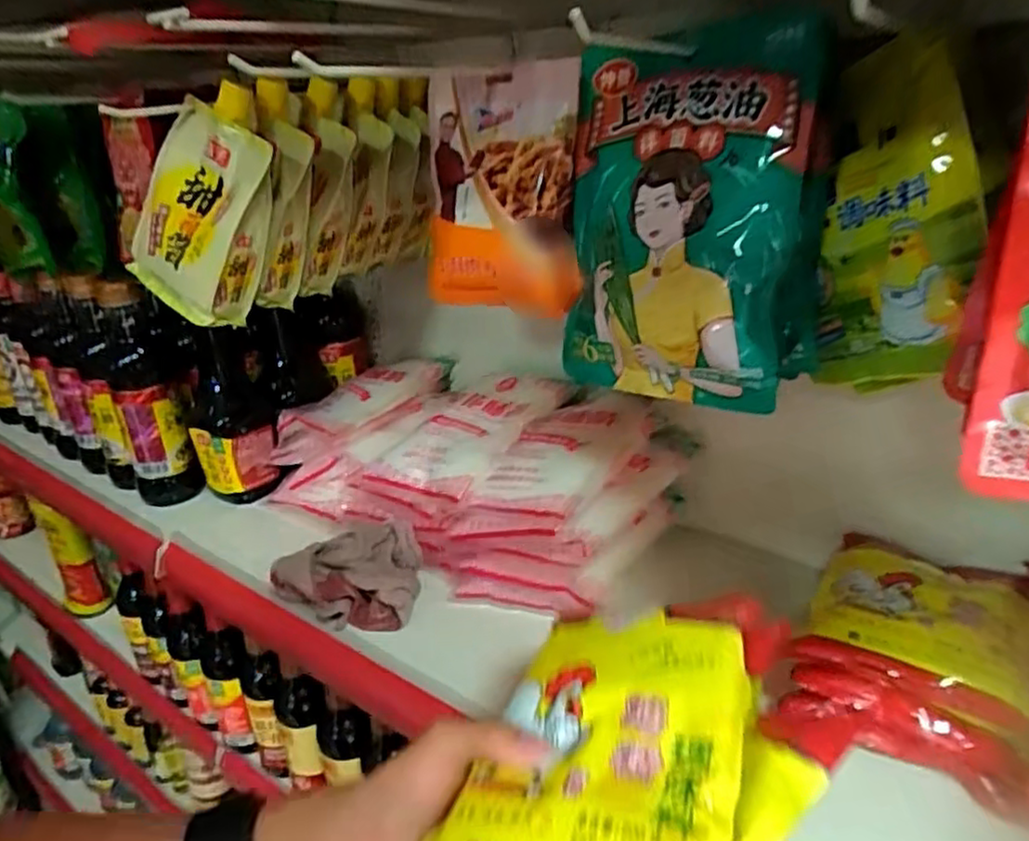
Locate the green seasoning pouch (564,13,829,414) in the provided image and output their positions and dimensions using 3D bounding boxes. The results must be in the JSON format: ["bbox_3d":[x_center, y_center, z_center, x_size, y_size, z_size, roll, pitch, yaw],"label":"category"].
[{"bbox_3d":[0.100,-0.124,0.458,0.160,0.223,0.028,14,16,37],"label":"green seasoning pouch"}]

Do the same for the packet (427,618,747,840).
[{"bbox_3d":[0.036,0.161,0.329,0.129,0.014,0.167,-6,31,34],"label":"packet"}]

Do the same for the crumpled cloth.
[{"bbox_3d":[-0.153,0.138,0.648,0.132,0.064,0.107,-8,24,-12],"label":"crumpled cloth"}]

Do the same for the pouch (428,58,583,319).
[{"bbox_3d":[-0.015,-0.166,0.530,0.128,0.171,0.038,5,20,26],"label":"pouch"}]

